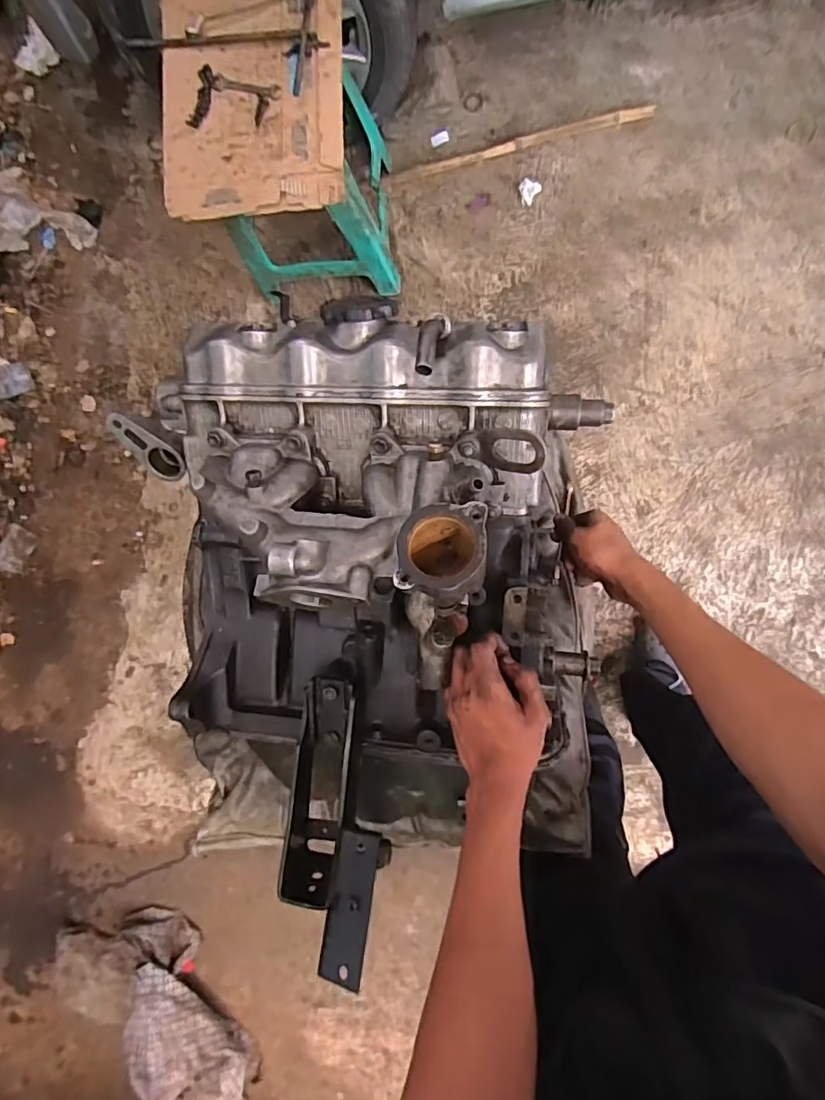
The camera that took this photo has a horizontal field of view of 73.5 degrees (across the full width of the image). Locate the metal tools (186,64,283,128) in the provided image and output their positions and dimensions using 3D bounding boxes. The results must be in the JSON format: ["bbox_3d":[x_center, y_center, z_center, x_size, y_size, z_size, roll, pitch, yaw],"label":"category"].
[{"bbox_3d":[-0.281,-0.689,0.858,0.140,0.010,0.095,25,94,11],"label":"metal tools"}]

